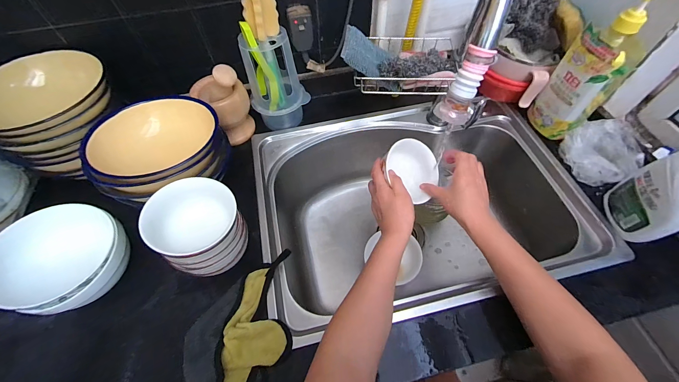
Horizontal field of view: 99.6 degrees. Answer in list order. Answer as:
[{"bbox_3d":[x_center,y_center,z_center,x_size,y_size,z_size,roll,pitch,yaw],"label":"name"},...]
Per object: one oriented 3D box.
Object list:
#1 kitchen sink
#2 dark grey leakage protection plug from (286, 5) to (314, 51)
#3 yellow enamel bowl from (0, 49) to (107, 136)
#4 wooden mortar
[{"bbox_3d":[0.140,0.039,0.632,0.569,0.228,0.438,-13,59,-7],"label":"kitchen sink"},{"bbox_3d":[-0.072,-0.301,0.530,0.042,0.066,0.039,-11,59,-5],"label":"dark grey leakage protection plug"},{"bbox_3d":[-0.455,-0.150,0.441,0.176,0.048,0.163,-1,58,1],"label":"yellow enamel bowl"},{"bbox_3d":[-0.221,-0.173,0.561,0.088,0.156,0.109,-37,64,-20],"label":"wooden mortar"}]

